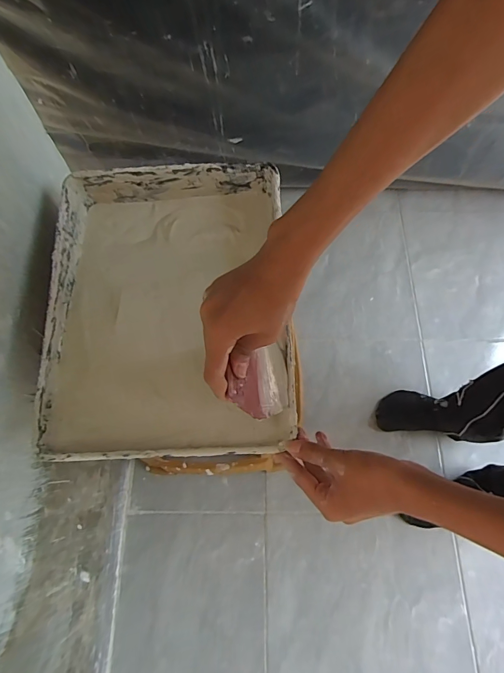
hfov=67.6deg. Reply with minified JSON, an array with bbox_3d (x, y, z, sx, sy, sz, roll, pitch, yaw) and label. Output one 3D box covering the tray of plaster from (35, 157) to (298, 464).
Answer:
[{"bbox_3d":[-0.097,-0.042,0.449,0.269,0.060,0.347,-2,70,-1],"label":"tray of plaster"}]

